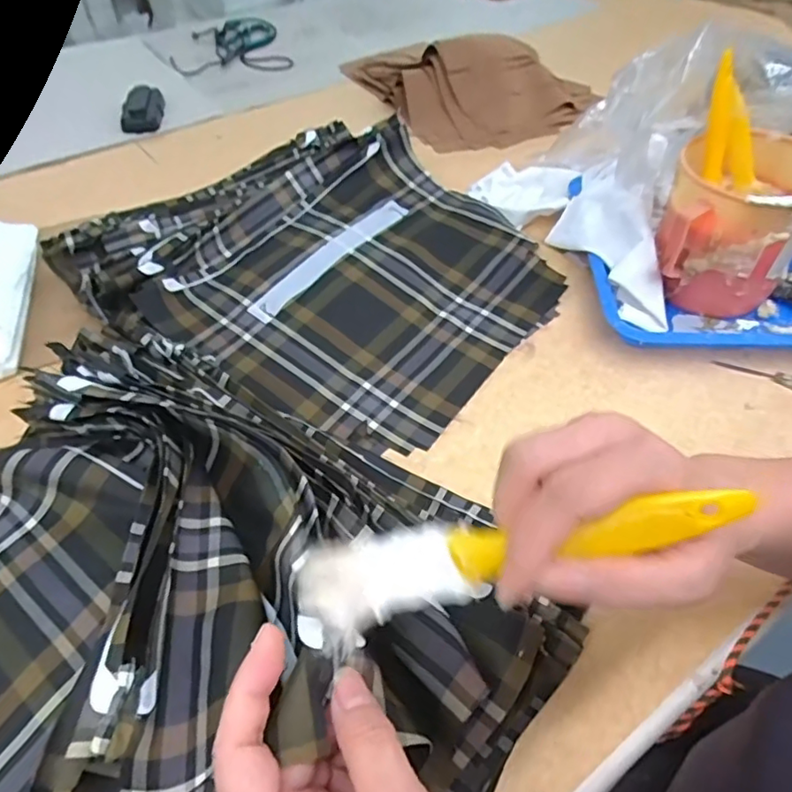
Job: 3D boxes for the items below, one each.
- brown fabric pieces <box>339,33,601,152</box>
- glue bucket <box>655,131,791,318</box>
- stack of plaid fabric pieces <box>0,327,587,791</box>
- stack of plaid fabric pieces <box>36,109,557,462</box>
[{"bbox_3d":[0.086,-0.447,0.822,0.370,0.069,0.227,12,50,10],"label":"brown fabric pieces"},{"bbox_3d":[0.294,-0.148,0.517,0.111,0.120,0.132,21,52,17],"label":"glue bucket"},{"bbox_3d":[-0.157,0.134,0.313,0.362,0.088,0.367,36,58,27],"label":"stack of plaid fabric pieces"},{"bbox_3d":[-0.064,-0.133,0.565,0.397,0.058,0.371,26,54,21],"label":"stack of plaid fabric pieces"}]

